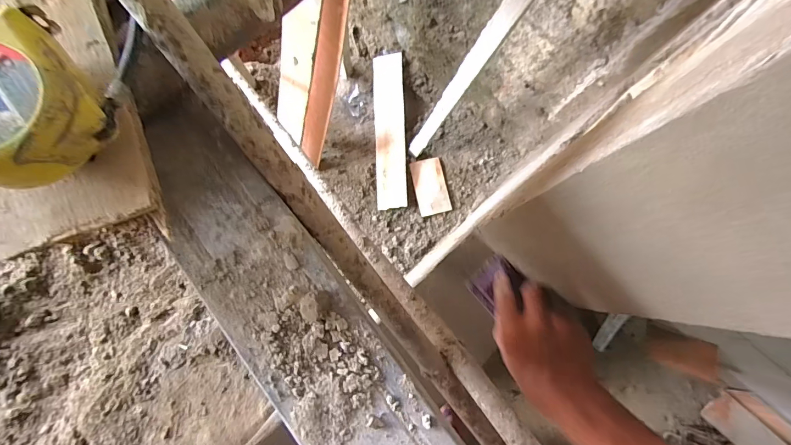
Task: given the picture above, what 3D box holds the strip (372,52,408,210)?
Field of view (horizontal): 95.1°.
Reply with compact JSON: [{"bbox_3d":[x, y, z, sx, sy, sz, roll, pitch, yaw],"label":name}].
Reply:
[{"bbox_3d":[-0.020,-0.303,1.210,0.109,0.023,0.507,-3,87,19],"label":"strip"}]

